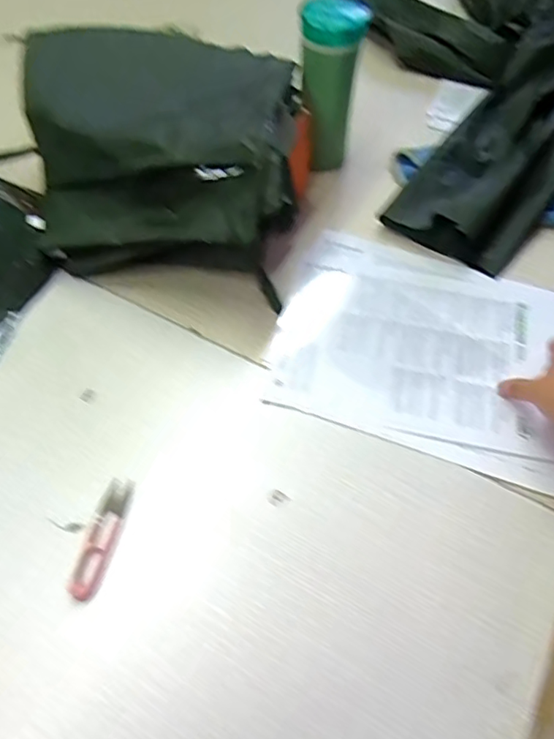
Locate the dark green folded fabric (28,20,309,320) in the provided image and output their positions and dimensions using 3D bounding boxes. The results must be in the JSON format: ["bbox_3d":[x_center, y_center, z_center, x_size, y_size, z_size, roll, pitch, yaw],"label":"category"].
[{"bbox_3d":[-0.133,-0.246,0.651,0.321,0.148,0.297,8,58,4],"label":"dark green folded fabric"}]

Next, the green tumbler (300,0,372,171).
[{"bbox_3d":[0.062,-0.335,0.690,0.078,0.185,0.070,3,57,1],"label":"green tumbler"}]

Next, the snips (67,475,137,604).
[{"bbox_3d":[-0.150,0.140,0.484,0.026,0.009,0.102,12,58,6],"label":"snips"}]

